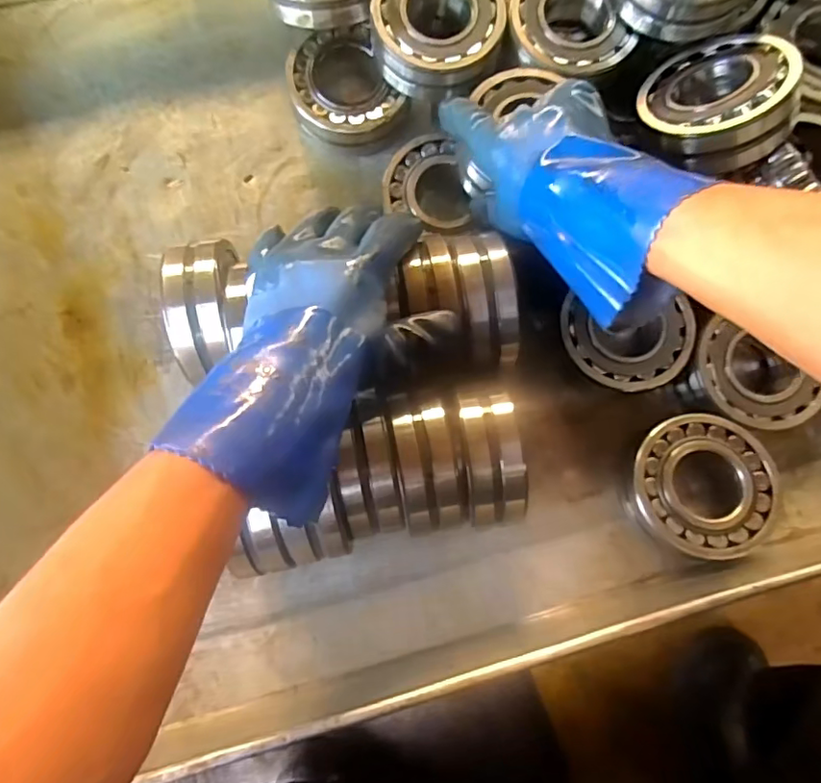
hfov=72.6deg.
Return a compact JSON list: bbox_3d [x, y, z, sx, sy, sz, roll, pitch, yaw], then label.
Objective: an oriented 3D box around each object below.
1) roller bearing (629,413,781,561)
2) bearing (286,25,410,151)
[{"bbox_3d":[0.242,0.076,0.468,0.112,0.036,0.115,0,81,-1],"label":"roller bearing"},{"bbox_3d":[-0.062,-0.287,0.530,0.102,0.035,0.104,0,81,-1],"label":"bearing"}]

